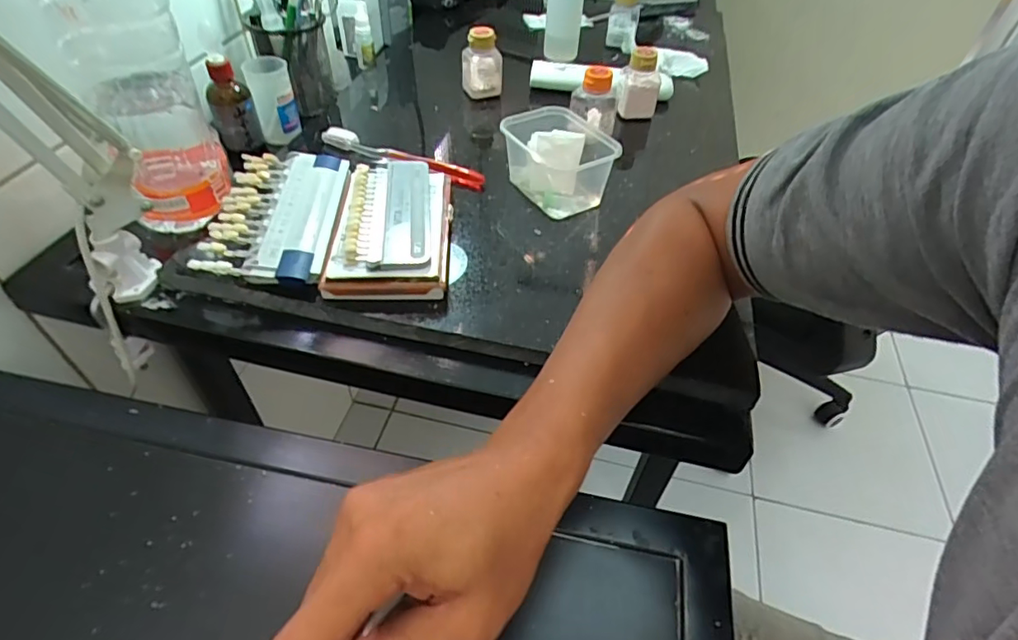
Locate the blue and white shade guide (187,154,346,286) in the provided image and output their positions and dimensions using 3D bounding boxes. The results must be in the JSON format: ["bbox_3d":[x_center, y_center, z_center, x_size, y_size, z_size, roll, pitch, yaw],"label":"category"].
[{"bbox_3d":[-0.201,-0.092,0.475,0.090,0.027,0.167,-1,47,-4],"label":"blue and white shade guide"}]

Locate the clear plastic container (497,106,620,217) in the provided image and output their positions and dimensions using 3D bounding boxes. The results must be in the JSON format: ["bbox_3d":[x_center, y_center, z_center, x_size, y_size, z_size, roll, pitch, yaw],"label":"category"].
[{"bbox_3d":[0.045,-0.152,0.519,0.083,0.062,0.110,-17,50,-19],"label":"clear plastic container"}]

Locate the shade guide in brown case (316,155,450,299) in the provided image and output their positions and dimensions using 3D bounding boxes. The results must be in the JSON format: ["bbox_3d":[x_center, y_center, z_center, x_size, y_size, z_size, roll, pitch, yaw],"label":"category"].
[{"bbox_3d":[-0.102,-0.084,0.467,0.100,0.030,0.160,0,47,-4],"label":"shade guide in brown case"}]

